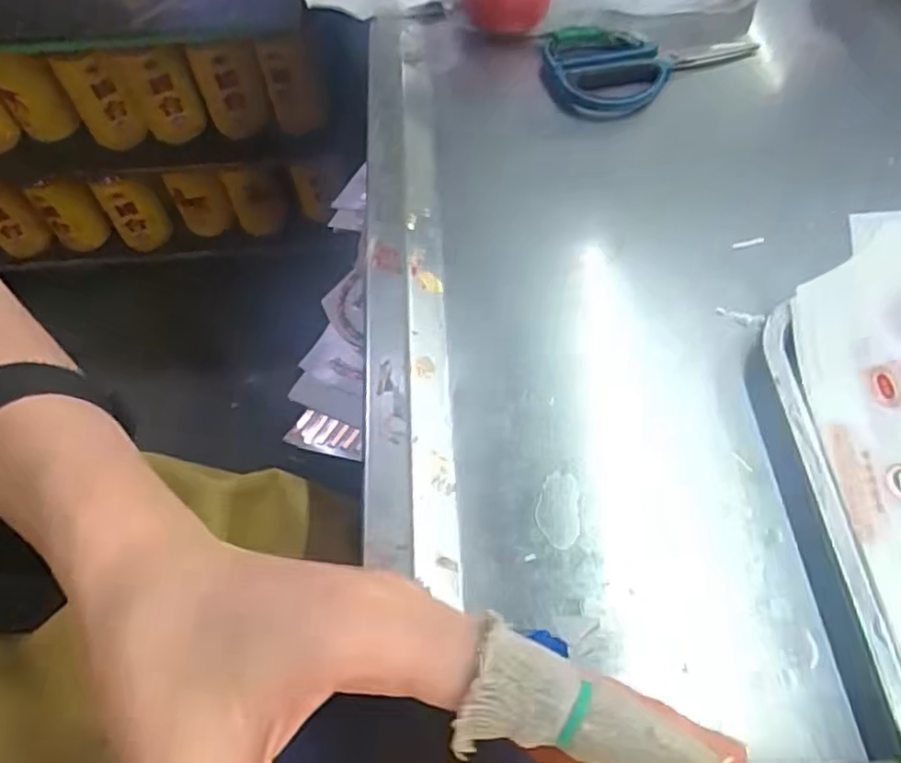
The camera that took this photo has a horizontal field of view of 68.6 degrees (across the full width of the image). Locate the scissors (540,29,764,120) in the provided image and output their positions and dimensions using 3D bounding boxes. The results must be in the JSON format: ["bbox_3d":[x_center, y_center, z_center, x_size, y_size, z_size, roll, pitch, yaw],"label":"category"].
[{"bbox_3d":[0.146,-0.222,0.472,0.162,0.021,0.077,-5,59,-1],"label":"scissors"}]

